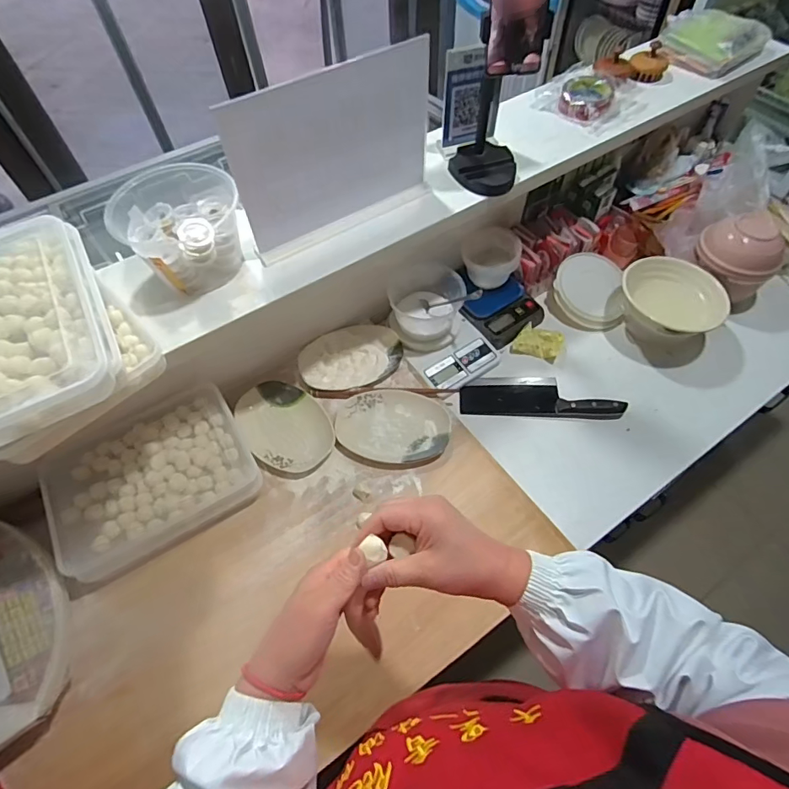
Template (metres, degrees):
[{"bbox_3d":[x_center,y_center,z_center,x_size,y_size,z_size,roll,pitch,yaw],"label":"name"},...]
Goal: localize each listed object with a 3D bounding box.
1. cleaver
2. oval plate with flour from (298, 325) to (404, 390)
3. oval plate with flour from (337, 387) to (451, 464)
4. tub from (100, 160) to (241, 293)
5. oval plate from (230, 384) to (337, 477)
[{"bbox_3d":[0.272,-0.002,0.889,0.294,0.020,0.091,1,58,3],"label":"cleaver"},{"bbox_3d":[-0.082,-0.069,0.909,0.193,0.025,0.122,-11,72,-13],"label":"oval plate with flour"},{"bbox_3d":[-0.002,0.055,0.840,0.196,0.020,0.138,3,58,4],"label":"oval plate with flour"},{"bbox_3d":[-0.292,-0.221,0.653,0.131,0.123,0.134,-1,58,1],"label":"tub"},{"bbox_3d":[-0.193,0.054,0.832,0.137,0.020,0.189,-31,62,-16],"label":"oval plate"}]

